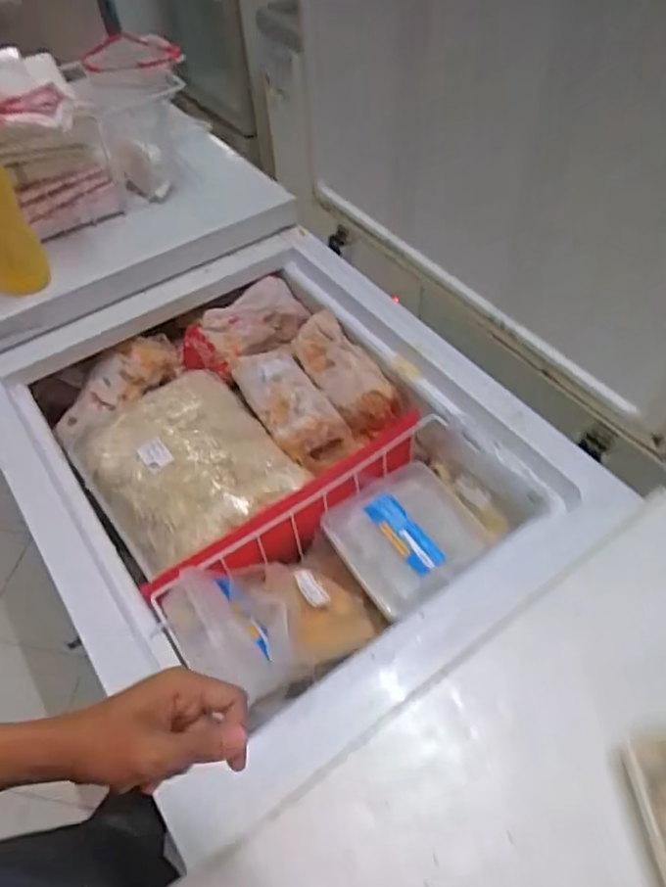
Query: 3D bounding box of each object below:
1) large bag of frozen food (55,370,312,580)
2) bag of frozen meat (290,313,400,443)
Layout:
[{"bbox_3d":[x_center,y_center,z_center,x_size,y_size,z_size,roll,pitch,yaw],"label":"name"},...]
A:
[{"bbox_3d":[-0.256,0.013,0.976,0.271,0.081,0.386,-34,58,-21],"label":"large bag of frozen food"},{"bbox_3d":[0.014,-0.123,1.064,0.096,0.086,0.250,-23,55,-14],"label":"bag of frozen meat"}]

